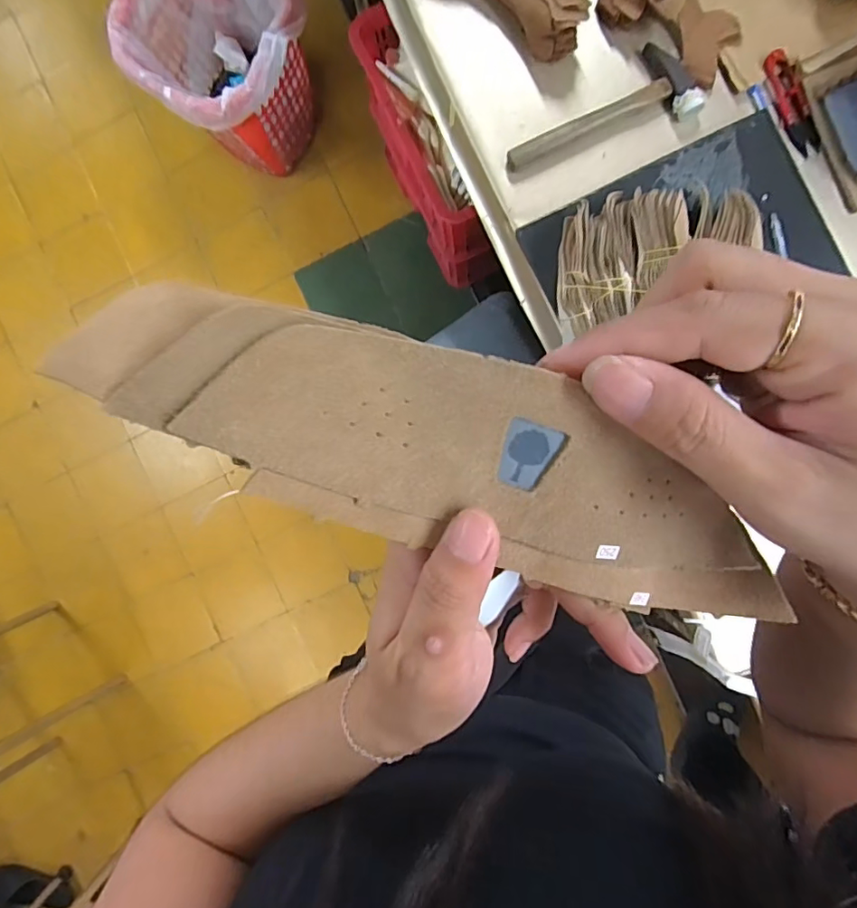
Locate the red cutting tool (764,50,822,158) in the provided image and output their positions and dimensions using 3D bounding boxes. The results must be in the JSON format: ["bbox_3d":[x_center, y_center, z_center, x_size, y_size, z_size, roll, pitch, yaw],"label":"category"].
[{"bbox_3d":[0.408,-0.392,0.591,0.038,0.009,0.115,-19,91,7],"label":"red cutting tool"}]

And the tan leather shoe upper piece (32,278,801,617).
[{"bbox_3d":[0.018,0.005,0.158,0.217,0.023,0.057,21,92,-16],"label":"tan leather shoe upper piece"}]

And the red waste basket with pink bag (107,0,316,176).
[{"bbox_3d":[-0.432,-0.868,1.206,0.355,0.340,0.343,29,96,3],"label":"red waste basket with pink bag"}]

